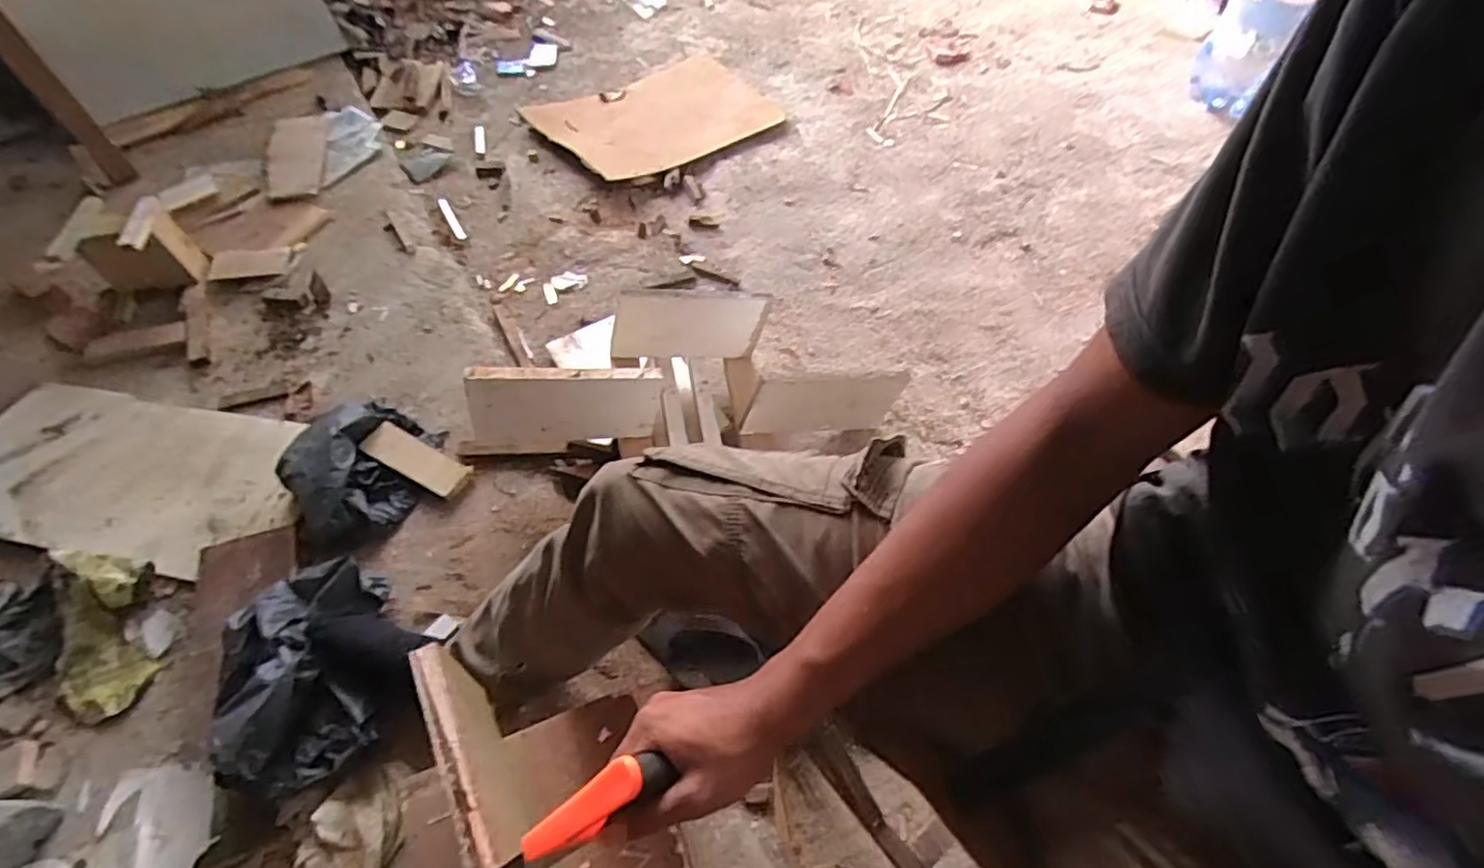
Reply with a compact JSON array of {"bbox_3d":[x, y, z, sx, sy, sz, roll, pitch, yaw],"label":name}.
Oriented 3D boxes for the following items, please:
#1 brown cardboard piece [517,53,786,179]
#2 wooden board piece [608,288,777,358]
[{"bbox_3d":[-0.198,-0.807,1.643,0.547,0.043,0.410,-34,65,-24],"label":"brown cardboard piece"},{"bbox_3d":[-0.085,-0.179,1.079,0.250,0.156,0.014,-8,56,-6],"label":"wooden board piece"}]

